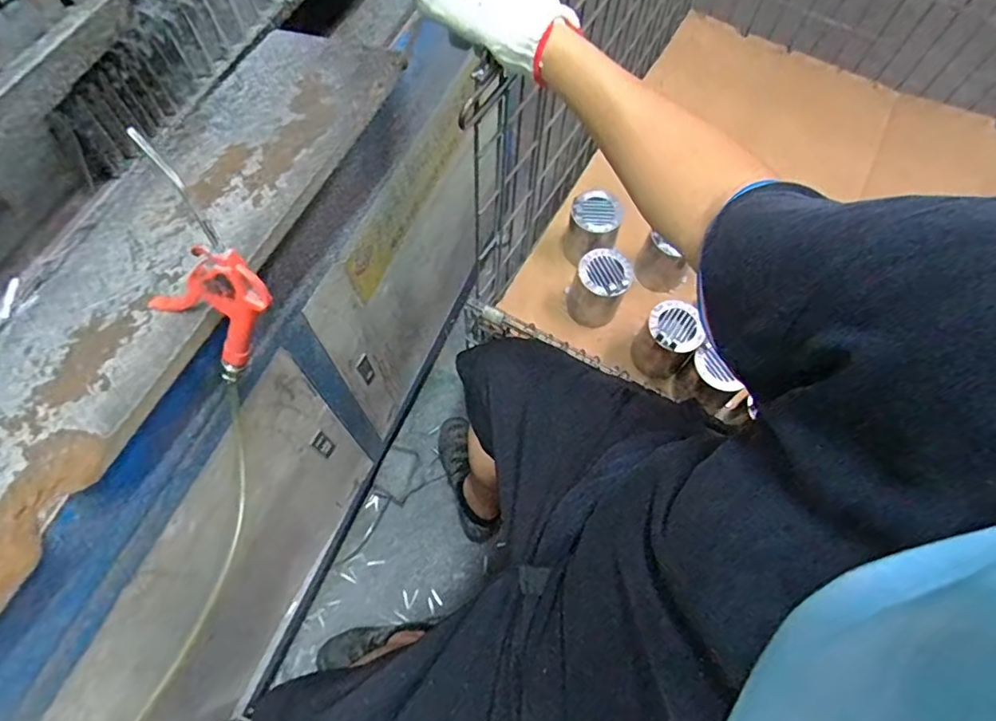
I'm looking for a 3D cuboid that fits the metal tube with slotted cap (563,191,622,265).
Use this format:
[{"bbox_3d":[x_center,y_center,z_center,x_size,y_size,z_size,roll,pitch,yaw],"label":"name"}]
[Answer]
[{"bbox_3d":[0.162,-0.228,0.960,0.082,0.115,0.075,1,66,-2],"label":"metal tube with slotted cap"}]

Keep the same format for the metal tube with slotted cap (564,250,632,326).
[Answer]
[{"bbox_3d":[0.167,-0.123,0.926,0.086,0.110,0.088,1,66,-2],"label":"metal tube with slotted cap"}]

